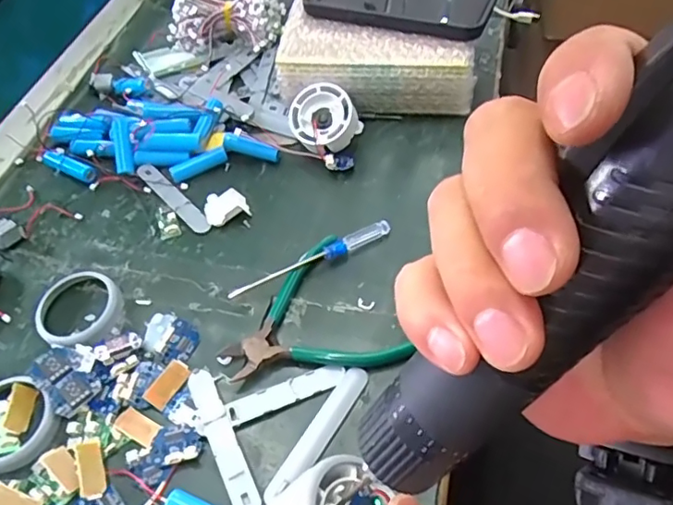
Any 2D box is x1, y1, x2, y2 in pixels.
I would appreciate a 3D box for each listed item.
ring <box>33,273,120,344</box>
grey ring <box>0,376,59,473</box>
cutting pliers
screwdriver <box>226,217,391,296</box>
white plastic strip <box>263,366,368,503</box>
[{"bbox_3d":[-0.181,0.039,0.392,0.054,0.011,0.057,-2,53,3],"label":"ring"},{"bbox_3d":[-0.203,0.106,0.345,0.057,0.014,0.055,-2,53,3],"label":"grey ring"},{"bbox_3d":[-0.025,0.048,0.370,0.108,0.011,0.108,-24,56,-13],"label":"cutting pliers"},{"bbox_3d":[-0.016,0.007,0.405,0.127,0.014,0.012,-27,56,-15],"label":"screwdriver"},{"bbox_3d":[-0.010,0.106,0.330,0.017,0.005,0.092,26,59,21],"label":"white plastic strip"}]

